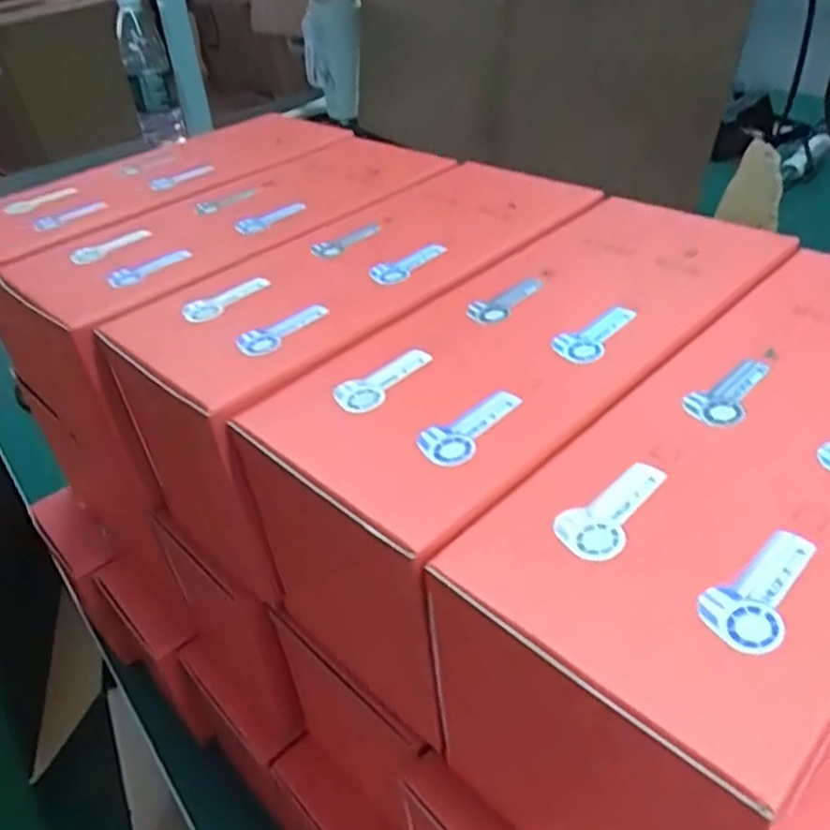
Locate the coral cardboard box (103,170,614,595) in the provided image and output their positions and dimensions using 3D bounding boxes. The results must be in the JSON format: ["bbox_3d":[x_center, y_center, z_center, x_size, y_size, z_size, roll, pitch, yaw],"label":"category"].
[{"bbox_3d":[-0.020,-0.025,0.275,0.092,0.080,0.184,29,51,34],"label":"coral cardboard box"}]

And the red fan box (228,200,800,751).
[{"bbox_3d":[0.039,0.007,0.237,0.179,0.088,0.082,-30,45,-27],"label":"red fan box"}]

